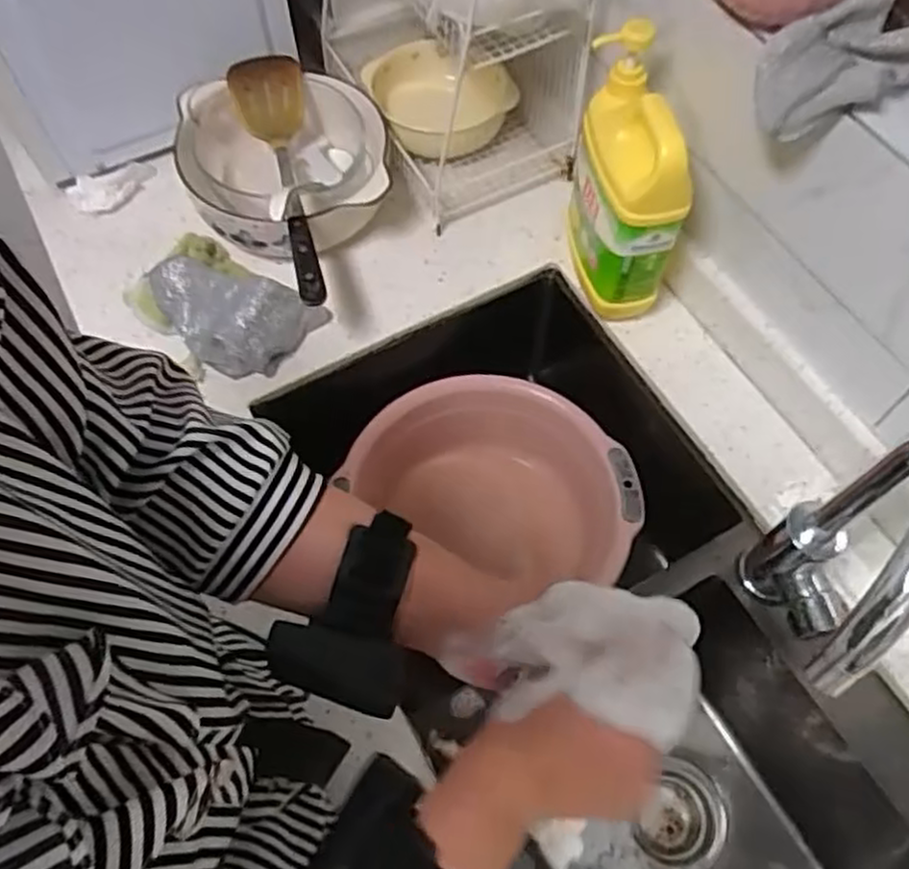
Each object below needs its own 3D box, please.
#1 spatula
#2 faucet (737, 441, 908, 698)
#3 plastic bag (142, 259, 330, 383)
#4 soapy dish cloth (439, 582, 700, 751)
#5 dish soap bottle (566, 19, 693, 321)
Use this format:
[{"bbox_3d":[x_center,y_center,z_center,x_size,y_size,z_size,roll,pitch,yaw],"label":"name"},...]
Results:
[{"bbox_3d":[-0.172,-0.260,0.790,0.077,0.069,0.348,-14,64,-7],"label":"spatula"},{"bbox_3d":[0.237,0.106,0.521,0.062,0.315,0.179,41,70,19],"label":"faucet"},{"bbox_3d":[-0.233,-0.130,0.774,0.154,0.064,0.123,33,68,16],"label":"plastic bag"},{"bbox_3d":[0.063,0.113,0.393,0.117,0.036,0.069,10,63,6],"label":"soapy dish cloth"},{"bbox_3d":[0.155,-0.229,0.710,0.061,0.221,0.141,-16,64,-8],"label":"dish soap bottle"}]

